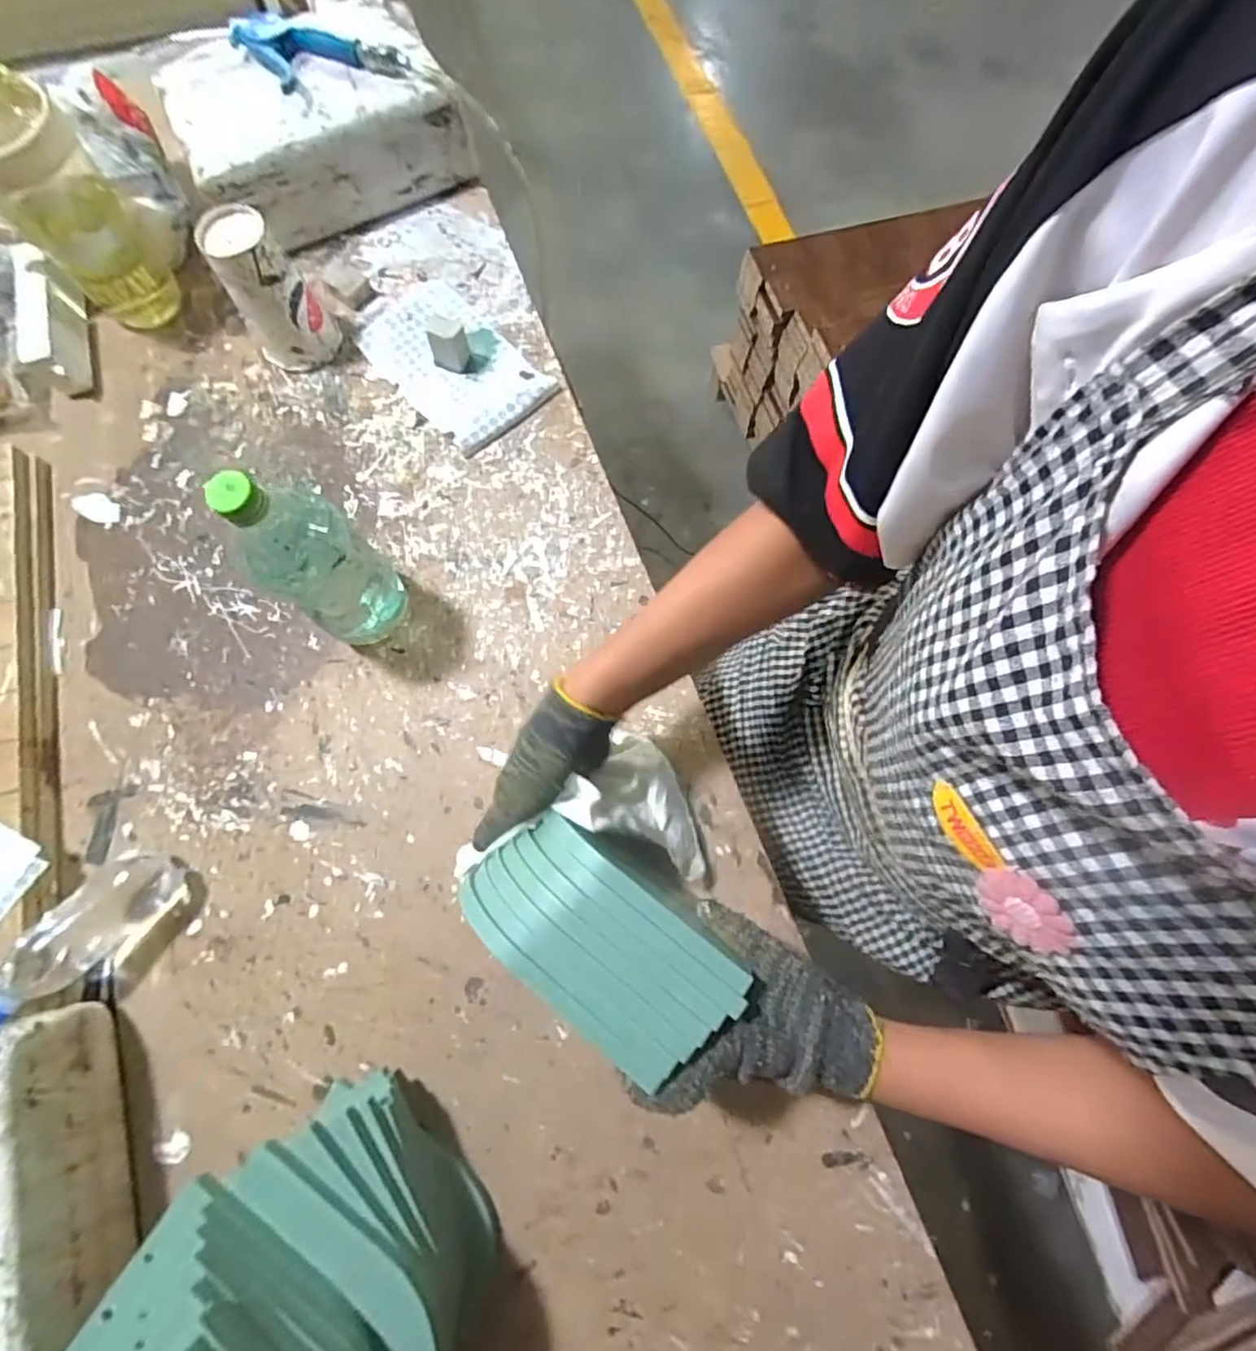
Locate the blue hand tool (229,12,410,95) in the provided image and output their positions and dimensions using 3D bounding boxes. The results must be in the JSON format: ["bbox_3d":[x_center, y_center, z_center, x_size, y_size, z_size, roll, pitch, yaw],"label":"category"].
[{"bbox_3d":[-0.347,-0.659,0.651,0.208,0.020,0.098,28,76,8],"label":"blue hand tool"}]

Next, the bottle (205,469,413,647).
[{"bbox_3d":[-0.235,-0.084,0.487,0.069,0.205,0.065,-17,74,-3],"label":"bottle"}]

